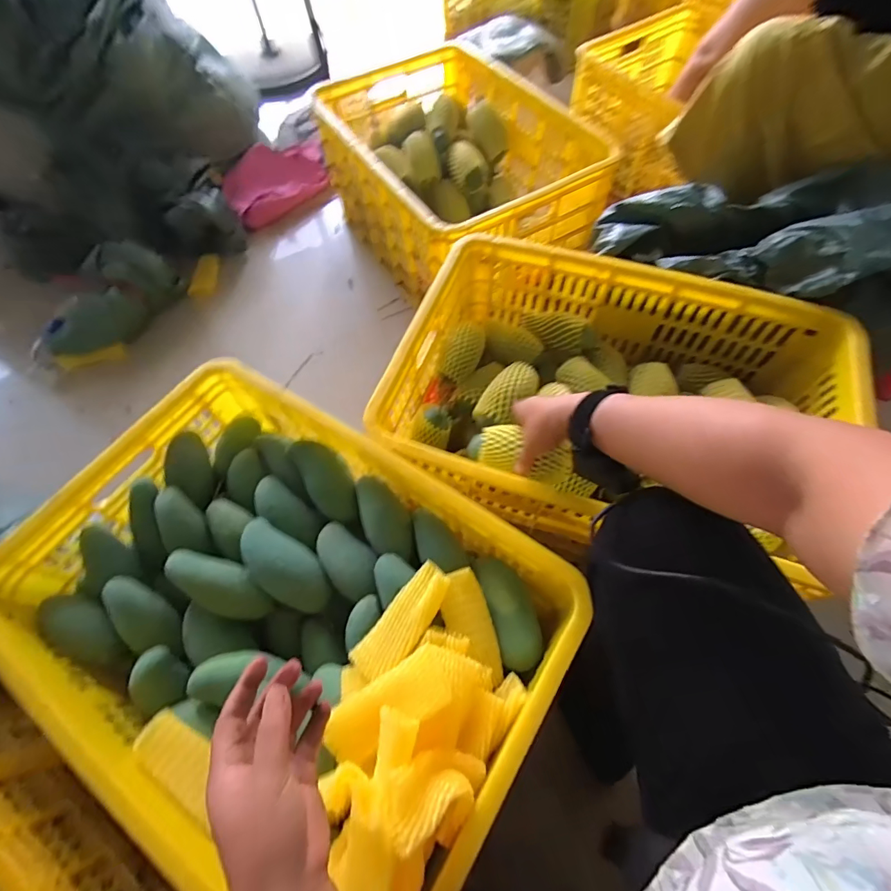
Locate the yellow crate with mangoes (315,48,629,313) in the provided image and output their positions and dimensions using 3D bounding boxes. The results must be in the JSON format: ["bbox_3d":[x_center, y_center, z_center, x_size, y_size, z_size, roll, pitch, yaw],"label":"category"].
[{"bbox_3d":[0.017,-0.650,1.035,0.452,0.274,0.655,-30,67,-11],"label":"yellow crate with mangoes"}]

